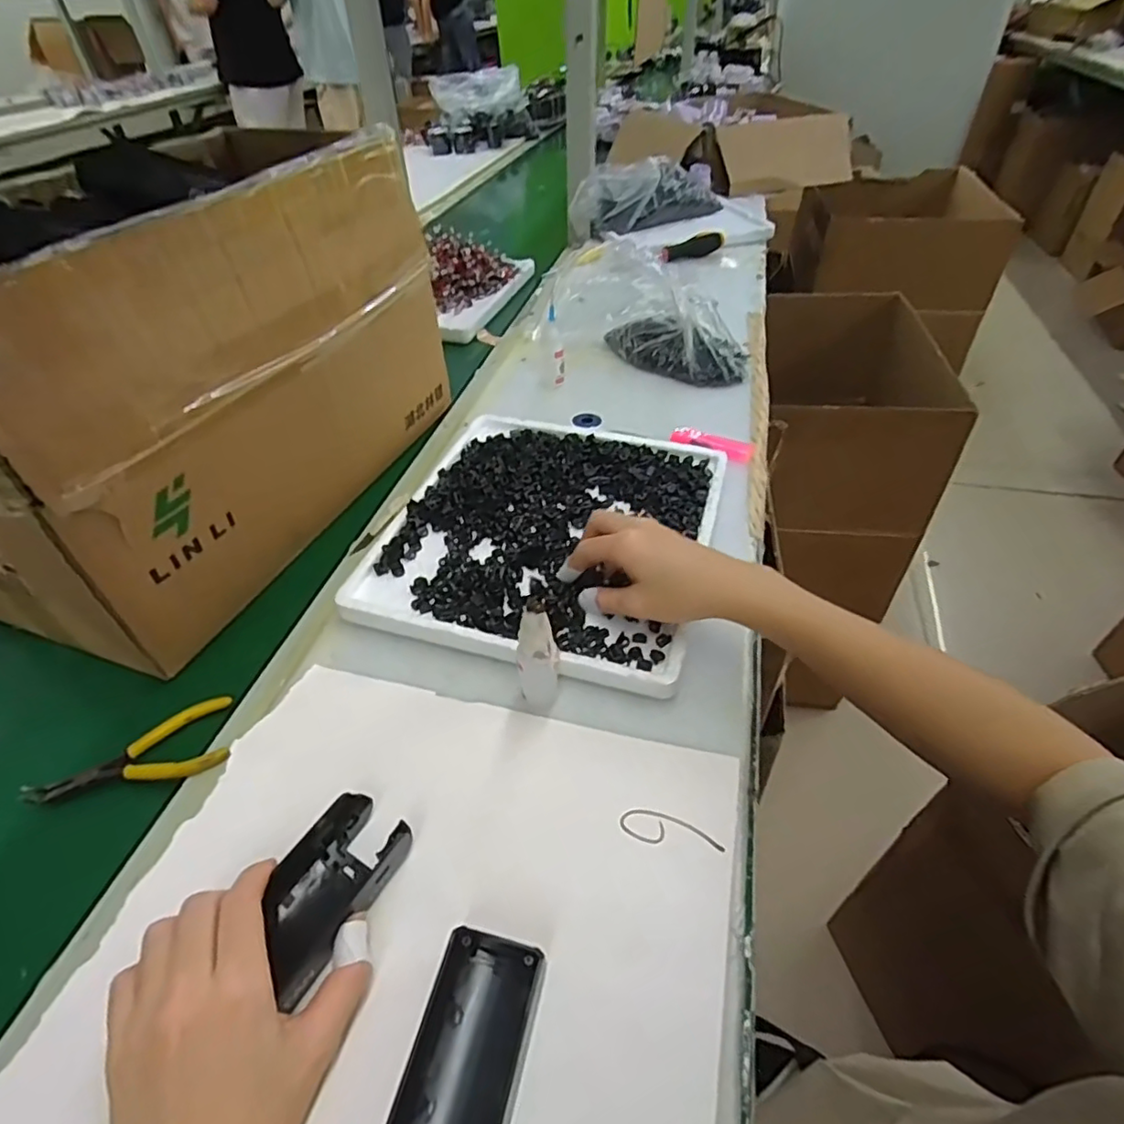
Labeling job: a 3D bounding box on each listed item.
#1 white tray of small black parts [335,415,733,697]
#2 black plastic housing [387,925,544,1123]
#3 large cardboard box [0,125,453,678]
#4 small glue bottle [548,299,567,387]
[{"bbox_3d":[-0.007,-0.034,0.509,0.249,0.018,0.276,10,45,13],"label":"white tray of small black parts"},{"bbox_3d":[-0.042,0.219,0.255,0.045,0.030,0.106,7,44,10],"label":"black plastic housing"},{"bbox_3d":[-0.298,-0.159,0.496,0.211,0.264,0.419,14,46,17],"label":"large cardboard box"},{"bbox_3d":[-0.004,-0.247,0.697,0.018,0.089,0.032,-4,43,-1],"label":"small glue bottle"}]

